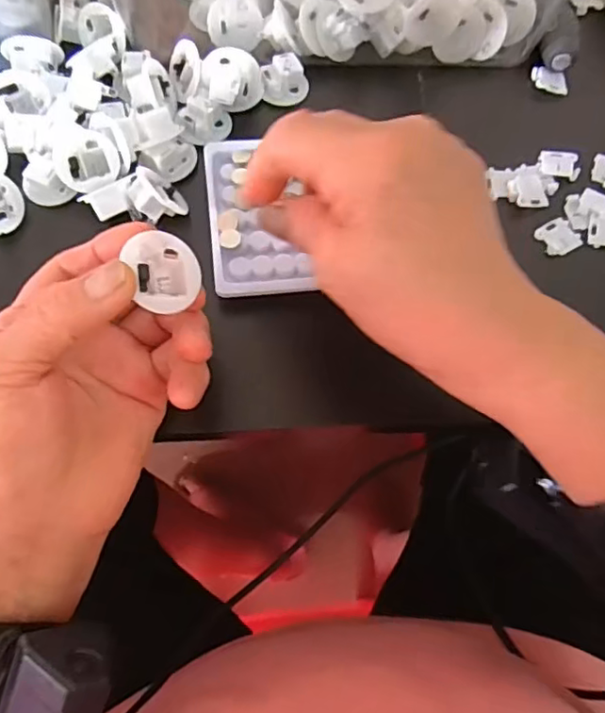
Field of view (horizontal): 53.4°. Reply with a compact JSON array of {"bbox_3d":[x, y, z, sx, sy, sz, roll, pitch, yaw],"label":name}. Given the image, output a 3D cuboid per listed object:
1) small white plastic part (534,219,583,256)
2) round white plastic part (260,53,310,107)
[{"bbox_3d":[0.142,-0.066,0.336,0.023,0.005,0.020,-29,72,-13],"label":"small white plastic part"},{"bbox_3d":[-0.010,-0.167,0.363,0.027,0.020,0.023,-4,68,-5],"label":"round white plastic part"}]

